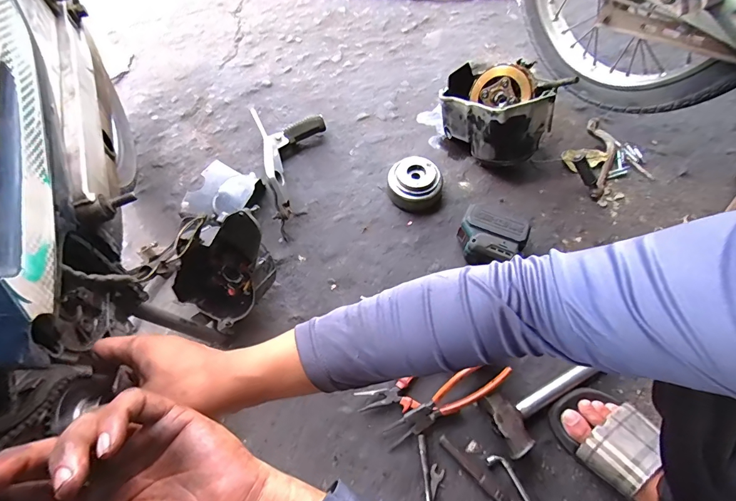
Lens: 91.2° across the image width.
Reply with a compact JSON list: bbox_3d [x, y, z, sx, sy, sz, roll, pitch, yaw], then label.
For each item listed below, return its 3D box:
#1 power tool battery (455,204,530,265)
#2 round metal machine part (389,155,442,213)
[{"bbox_3d":[0.218,-0.020,0.650,0.111,0.080,0.092,18,65,10],"label":"power tool battery"},{"bbox_3d":[0.093,-0.132,0.717,0.106,0.069,0.089,11,64,6],"label":"round metal machine part"}]

